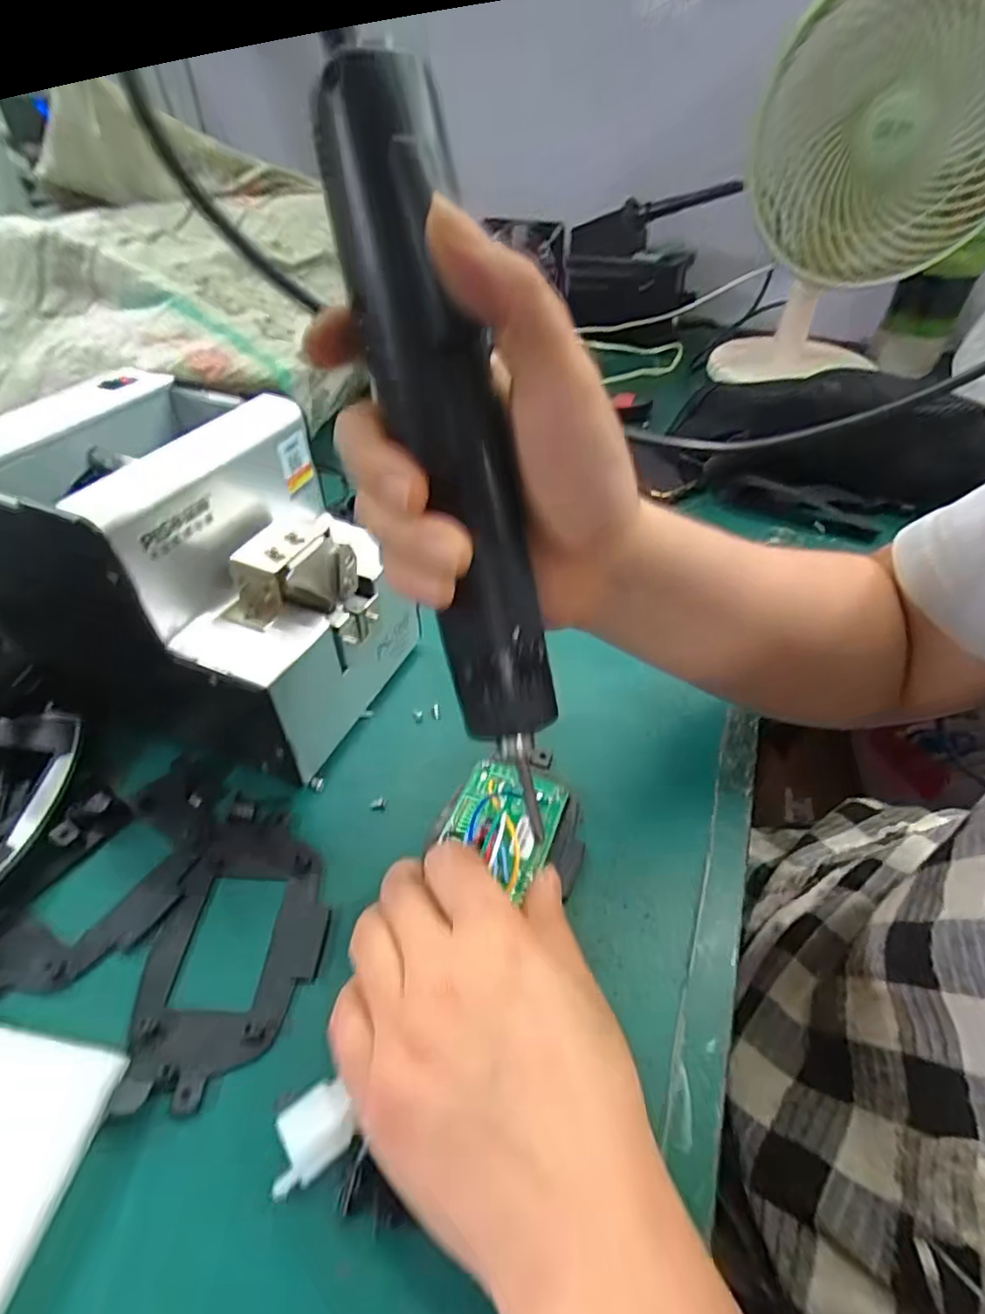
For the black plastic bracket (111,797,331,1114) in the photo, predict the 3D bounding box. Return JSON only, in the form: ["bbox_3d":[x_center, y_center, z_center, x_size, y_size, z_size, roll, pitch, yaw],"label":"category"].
[{"bbox_3d":[-0.107,0.116,0.246,0.069,0.012,0.114,-2,51,1],"label":"black plastic bracket"}]

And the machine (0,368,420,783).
[{"bbox_3d":[-0.153,-0.049,0.312,0.187,0.130,0.141,14,53,14],"label":"machine"}]

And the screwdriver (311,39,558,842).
[{"bbox_3d":[-0.011,-0.054,0.175,0.030,0.204,0.028,-17,13,-11],"label":"screwdriver"}]

